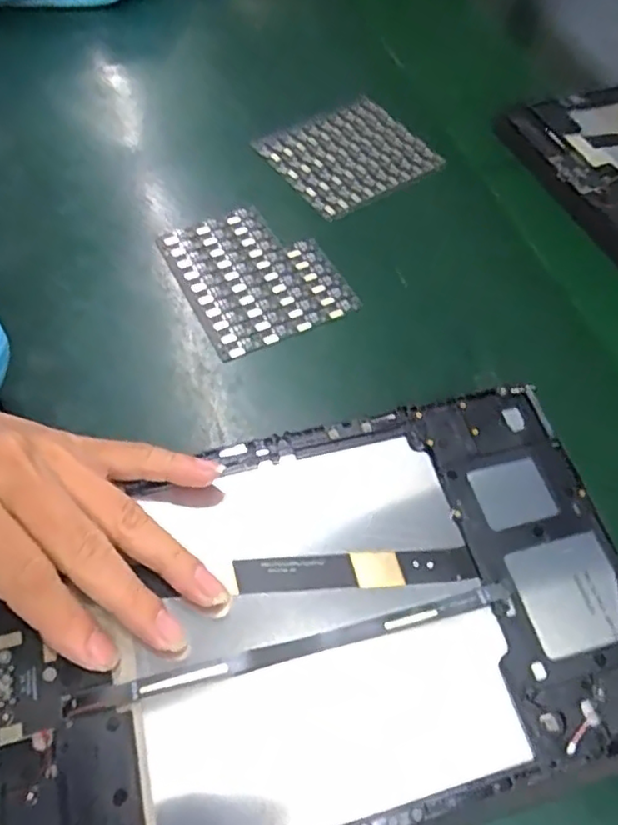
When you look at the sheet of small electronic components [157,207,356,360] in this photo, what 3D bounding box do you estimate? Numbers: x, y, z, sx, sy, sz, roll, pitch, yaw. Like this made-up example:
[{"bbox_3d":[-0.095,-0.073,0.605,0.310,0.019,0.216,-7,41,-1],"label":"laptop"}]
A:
[{"bbox_3d":[-0.030,-0.078,0.360,0.080,0.005,0.096,-23,61,-18],"label":"sheet of small electronic components"}]

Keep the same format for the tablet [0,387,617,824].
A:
[{"bbox_3d":[0.007,0.076,0.242,0.234,0.010,0.148,-13,58,-9],"label":"tablet"}]

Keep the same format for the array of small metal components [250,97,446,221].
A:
[{"bbox_3d":[0.027,-0.170,0.422,0.096,0.006,0.086,-31,64,-21],"label":"array of small metal components"}]

